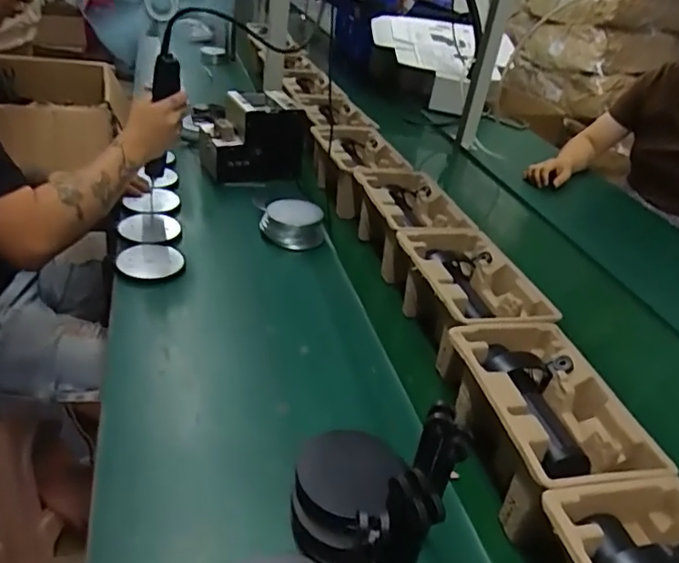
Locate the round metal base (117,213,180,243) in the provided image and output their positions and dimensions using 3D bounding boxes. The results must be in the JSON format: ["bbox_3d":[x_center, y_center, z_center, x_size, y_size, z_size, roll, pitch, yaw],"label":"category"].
[{"bbox_3d":[-0.319,-0.091,0.959,0.089,0.013,0.090,5,37,-4],"label":"round metal base"}]

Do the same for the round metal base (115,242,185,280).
[{"bbox_3d":[-0.287,-0.031,0.868,0.099,0.018,0.101,5,37,-4],"label":"round metal base"}]

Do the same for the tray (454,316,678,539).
[{"bbox_3d":[0.214,0.143,0.612,0.146,0.089,0.224,-2,38,-14],"label":"tray"}]

